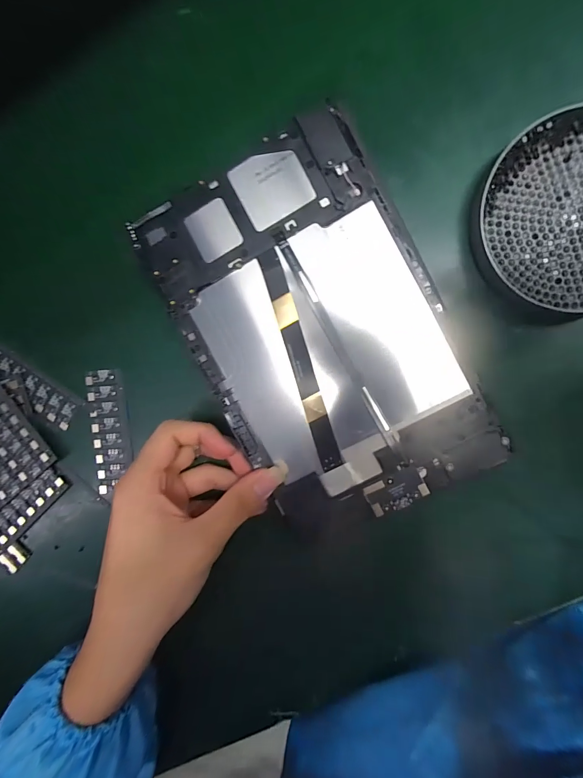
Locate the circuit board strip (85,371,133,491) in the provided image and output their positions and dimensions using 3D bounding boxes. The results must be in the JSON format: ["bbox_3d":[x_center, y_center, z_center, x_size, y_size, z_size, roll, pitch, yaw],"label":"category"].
[{"bbox_3d":[-0.142,0.033,0.283,0.029,0.004,0.095,-3,94,6],"label":"circuit board strip"}]

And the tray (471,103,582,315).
[{"bbox_3d":[0.174,-0.107,0.226,0.113,0.019,0.112,1,95,6],"label":"tray"}]

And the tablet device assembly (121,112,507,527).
[{"bbox_3d":[0.015,-0.033,0.233,0.149,0.009,0.233,-26,91,8],"label":"tablet device assembly"}]

